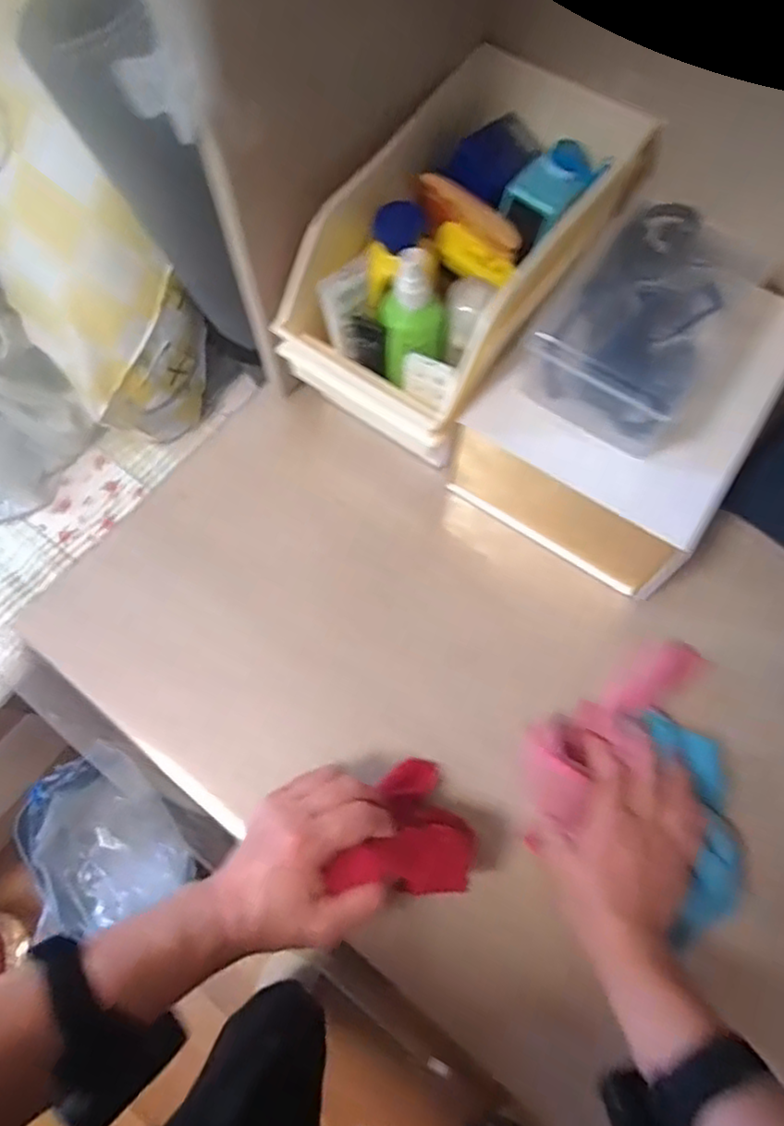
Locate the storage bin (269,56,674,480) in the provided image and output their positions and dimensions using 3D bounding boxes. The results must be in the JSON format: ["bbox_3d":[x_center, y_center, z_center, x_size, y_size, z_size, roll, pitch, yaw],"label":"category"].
[{"bbox_3d":[0.060,-0.243,0.498,0.160,0.110,0.285,35,73,13],"label":"storage bin"}]

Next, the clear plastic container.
[{"bbox_3d":[0.185,-0.173,0.456,0.120,0.063,0.168,33,73,12],"label":"clear plastic container"}]

